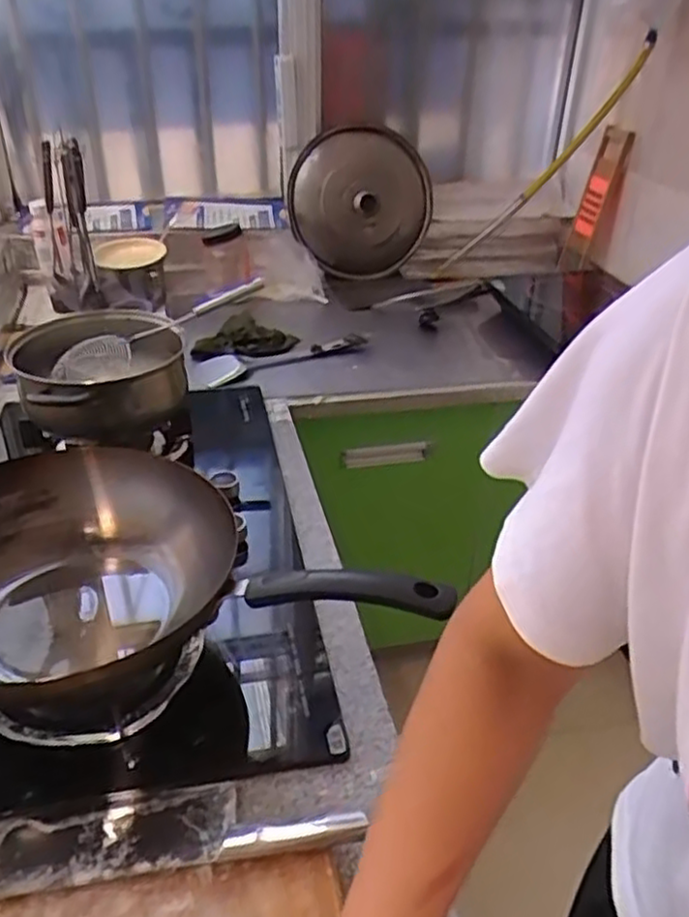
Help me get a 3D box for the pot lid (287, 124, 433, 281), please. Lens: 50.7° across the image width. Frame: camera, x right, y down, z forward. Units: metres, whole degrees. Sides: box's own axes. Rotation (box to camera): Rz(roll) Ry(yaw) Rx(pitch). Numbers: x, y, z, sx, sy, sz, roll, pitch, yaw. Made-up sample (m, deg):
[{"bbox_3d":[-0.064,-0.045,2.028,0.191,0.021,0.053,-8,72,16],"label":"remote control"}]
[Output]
[{"bbox_3d":[0.044,-0.567,1.617,0.329,0.311,0.063,-9,19,-12],"label":"pot lid"}]

